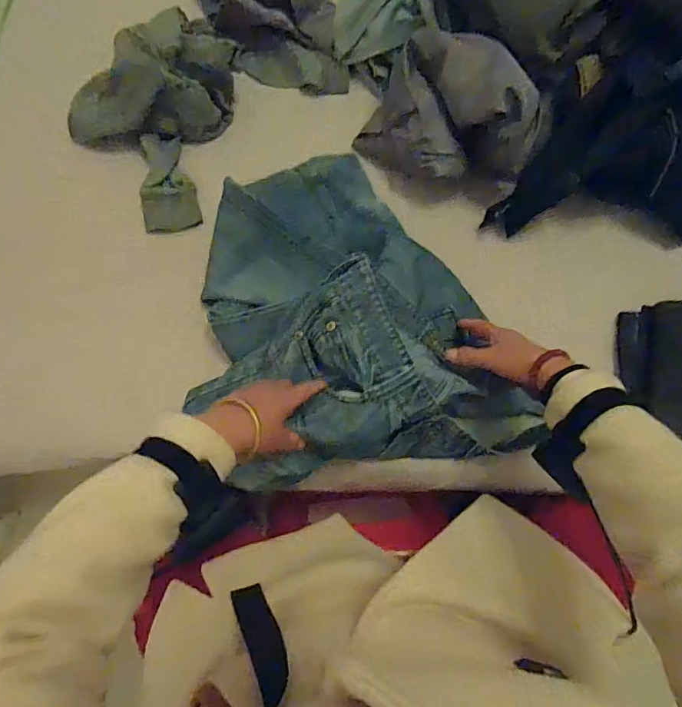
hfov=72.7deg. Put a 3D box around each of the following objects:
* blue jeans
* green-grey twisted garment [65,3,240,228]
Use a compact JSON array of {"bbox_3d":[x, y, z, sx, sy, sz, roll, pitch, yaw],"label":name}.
[{"bbox_3d":[0.010,-0.080,0.586,0.378,0.107,0.430,-8,78,-3],"label":"blue jeans"},{"bbox_3d":[-0.231,-0.323,0.635,0.238,0.120,0.214,-41,81,-9],"label":"green-grey twisted garment"}]

